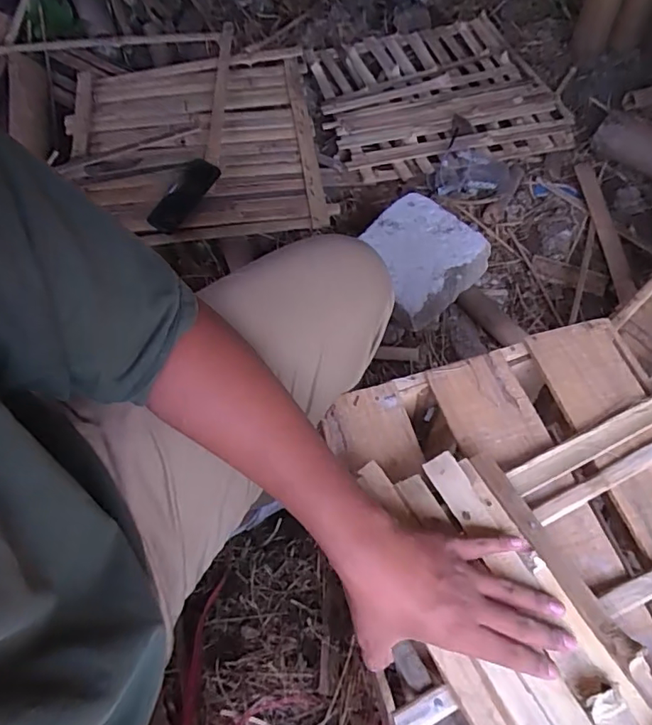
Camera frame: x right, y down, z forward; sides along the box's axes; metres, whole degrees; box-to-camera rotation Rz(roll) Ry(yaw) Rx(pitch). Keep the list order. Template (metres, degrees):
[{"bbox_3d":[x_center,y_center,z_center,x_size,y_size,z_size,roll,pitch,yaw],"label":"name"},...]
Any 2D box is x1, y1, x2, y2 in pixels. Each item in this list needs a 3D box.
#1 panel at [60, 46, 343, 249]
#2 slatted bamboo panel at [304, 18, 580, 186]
[{"bbox_3d":[-0.273,-0.448,1.089,0.492,0.034,0.459,-9,72,-1],"label":"panel"},{"bbox_3d":[0.245,-0.652,1.277,0.592,0.075,0.498,-11,61,-6],"label":"slatted bamboo panel"}]

